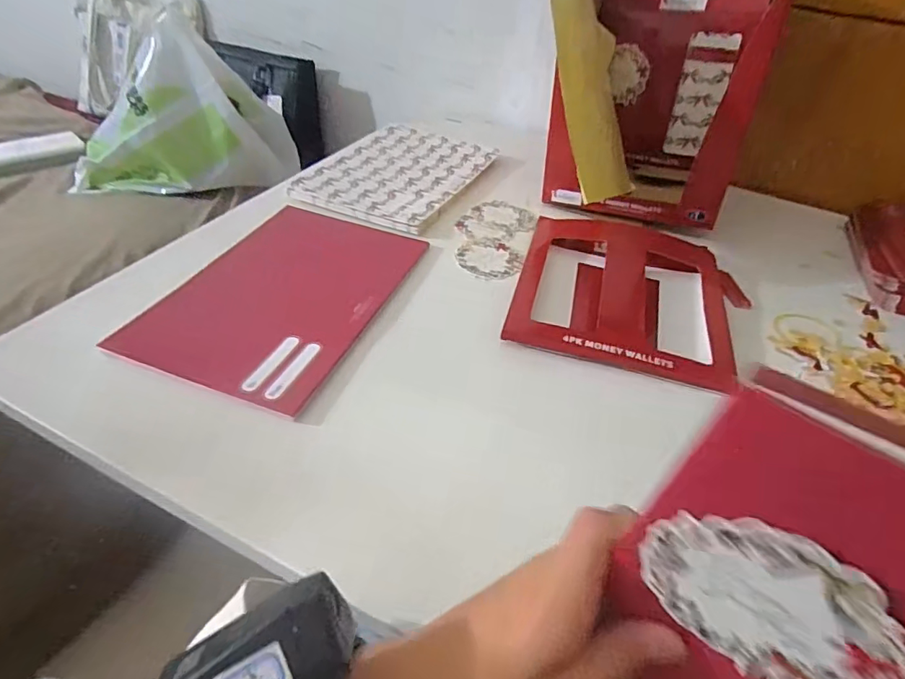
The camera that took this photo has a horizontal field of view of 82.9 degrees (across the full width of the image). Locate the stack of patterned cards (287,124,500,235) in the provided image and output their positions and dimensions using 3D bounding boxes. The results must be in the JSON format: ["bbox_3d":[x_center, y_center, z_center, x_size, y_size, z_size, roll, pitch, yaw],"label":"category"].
[{"bbox_3d":[-0.068,-0.219,0.666,0.180,0.010,0.267,21,45,15],"label":"stack of patterned cards"}]

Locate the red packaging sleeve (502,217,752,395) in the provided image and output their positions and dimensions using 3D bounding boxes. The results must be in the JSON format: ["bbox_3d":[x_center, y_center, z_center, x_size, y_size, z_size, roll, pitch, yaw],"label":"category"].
[{"bbox_3d":[0.178,-0.055,0.509,0.213,0.020,0.251,14,44,8],"label":"red packaging sleeve"}]

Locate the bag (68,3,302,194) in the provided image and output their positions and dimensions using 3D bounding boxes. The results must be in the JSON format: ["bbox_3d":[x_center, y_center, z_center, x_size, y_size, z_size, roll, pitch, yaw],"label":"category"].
[{"bbox_3d":[-0.414,-0.336,0.768,0.331,0.217,0.105,-13,43,-22],"label":"bag"}]

